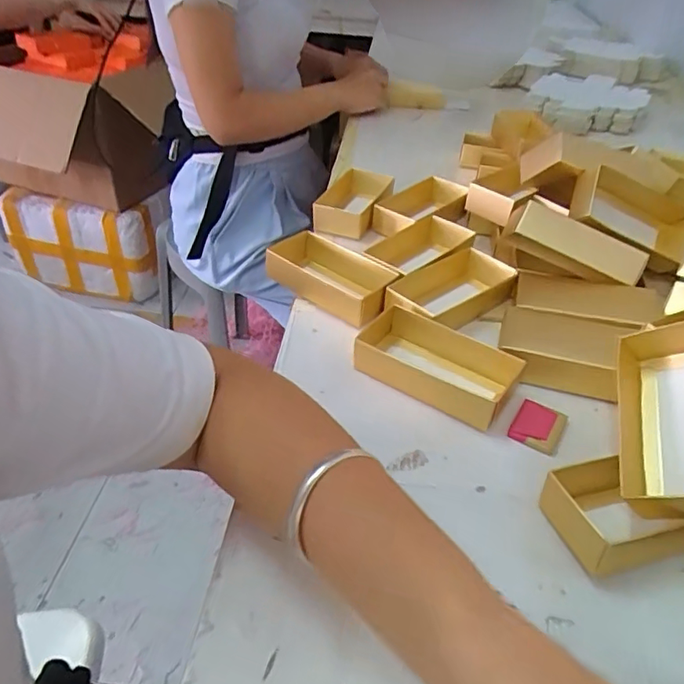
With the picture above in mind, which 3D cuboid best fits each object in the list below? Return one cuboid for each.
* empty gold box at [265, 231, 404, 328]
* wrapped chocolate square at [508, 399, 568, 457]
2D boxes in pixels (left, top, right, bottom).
[{"bbox_3d":[-0.012,-0.064,0.509,0.135,0.033,0.068,28,45,27],"label":"empty gold box"},{"bbox_3d":[0.140,0.060,0.390,0.033,0.009,0.036,23,43,23],"label":"wrapped chocolate square"}]

